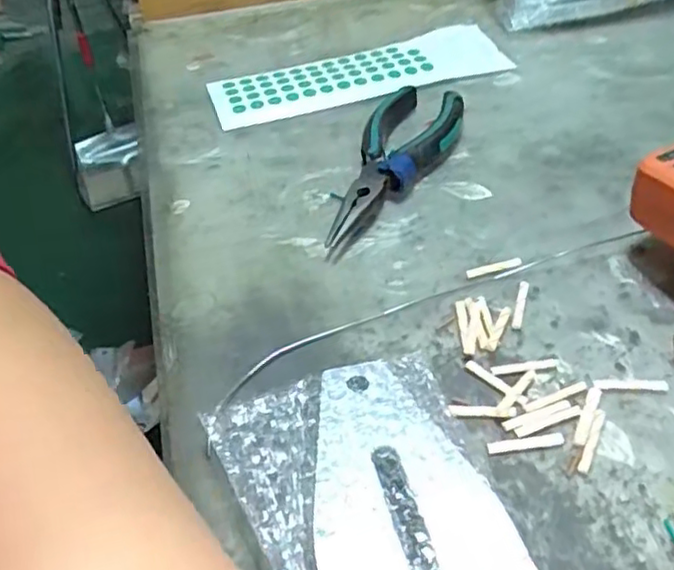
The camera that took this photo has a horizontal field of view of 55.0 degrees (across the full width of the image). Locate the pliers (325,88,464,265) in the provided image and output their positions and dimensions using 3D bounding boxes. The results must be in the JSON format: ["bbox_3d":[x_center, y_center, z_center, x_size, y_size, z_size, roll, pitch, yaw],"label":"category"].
[{"bbox_3d":[0.035,-0.072,0.386,0.053,0.017,0.156,12,48,17],"label":"pliers"}]

